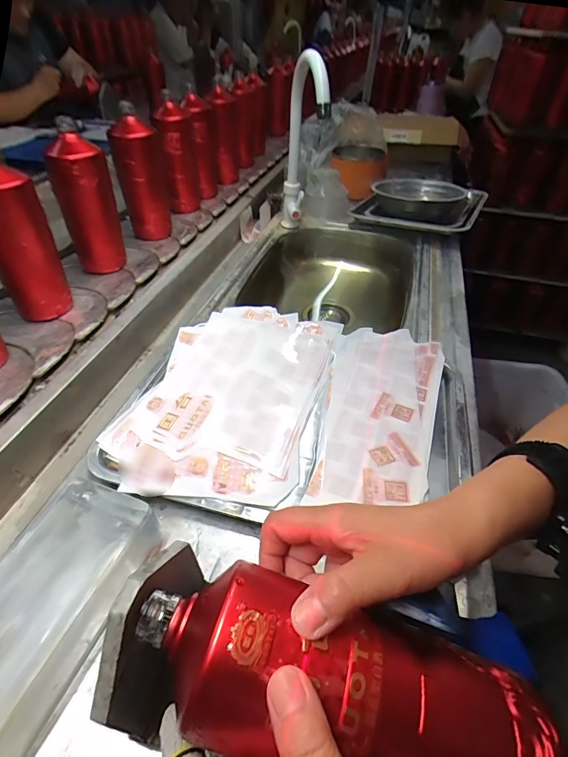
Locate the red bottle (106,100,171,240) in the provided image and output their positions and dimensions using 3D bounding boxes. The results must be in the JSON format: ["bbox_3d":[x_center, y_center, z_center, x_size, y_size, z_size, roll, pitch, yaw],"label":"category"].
[{"bbox_3d":[-0.264,-0.373,0.724,0.080,0.206,0.097,-8,43,-15],"label":"red bottle"}]

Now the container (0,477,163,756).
[{"bbox_3d":[-0.179,0.169,0.302,0.100,0.041,0.173,17,42,13],"label":"container"}]

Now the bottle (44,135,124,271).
[{"bbox_3d":[-0.310,-0.270,0.624,0.064,0.194,0.065,18,46,15],"label":"bottle"}]

